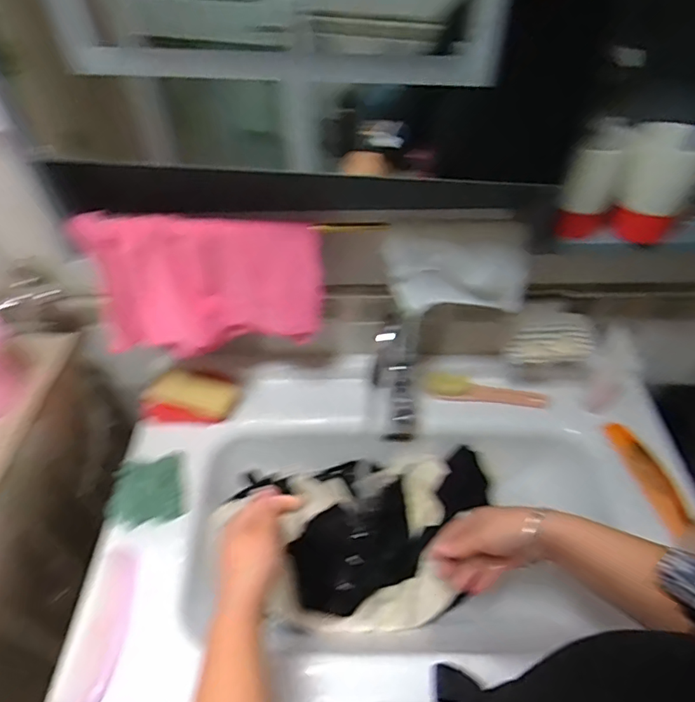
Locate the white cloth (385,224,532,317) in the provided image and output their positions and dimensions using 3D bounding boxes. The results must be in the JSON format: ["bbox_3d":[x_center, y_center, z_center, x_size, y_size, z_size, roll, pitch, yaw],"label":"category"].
[{"bbox_3d":[0.127,-0.087,0.592,0.165,0.100,0.033,7,47,7],"label":"white cloth"}]

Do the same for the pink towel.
[{"bbox_3d":[-0.168,-0.078,0.622,0.271,0.179,0.029,-2,47,-1],"label":"pink towel"}]

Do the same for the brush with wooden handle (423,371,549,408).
[{"bbox_3d":[0.223,0.060,0.829,0.194,0.027,0.044,4,47,4],"label":"brush with wooden handle"}]

